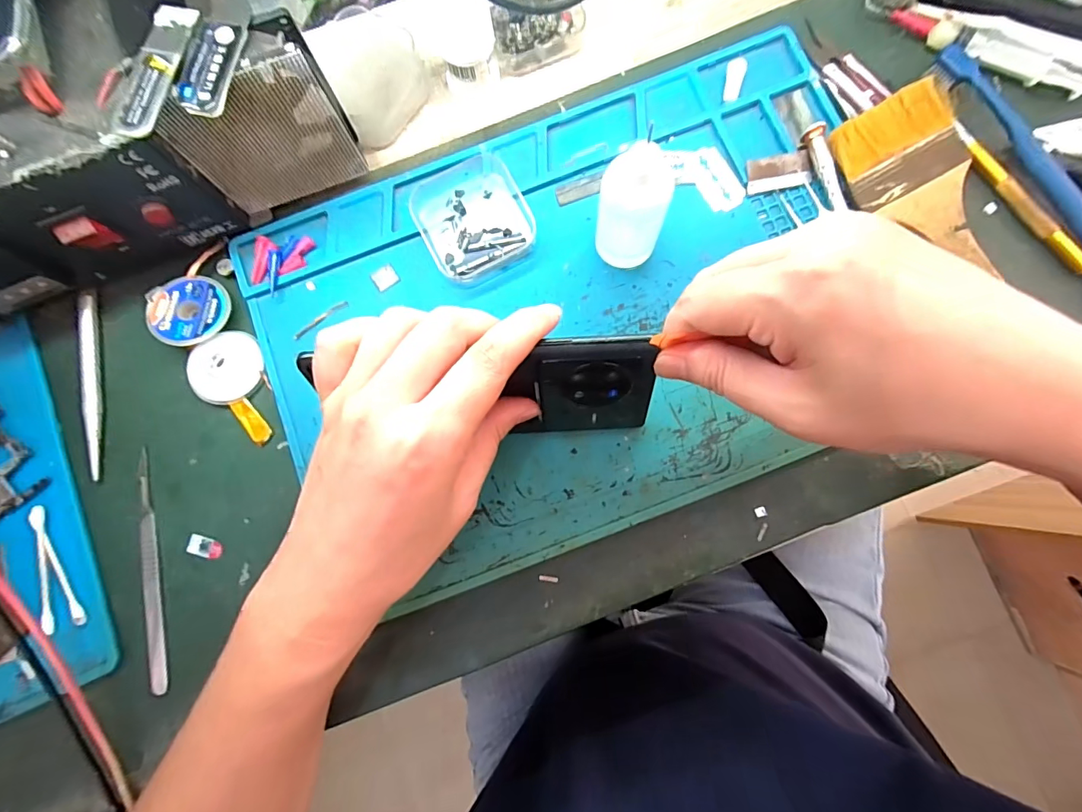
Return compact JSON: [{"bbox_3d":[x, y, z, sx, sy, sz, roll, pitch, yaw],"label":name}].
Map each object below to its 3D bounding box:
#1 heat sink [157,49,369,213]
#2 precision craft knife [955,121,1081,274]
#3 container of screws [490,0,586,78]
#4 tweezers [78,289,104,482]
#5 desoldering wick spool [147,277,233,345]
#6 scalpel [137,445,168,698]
[{"bbox_3d":[-0.147,-0.145,0.250,0.077,0.080,0.020,-28,82,-1],"label":"heat sink"},{"bbox_3d":[0.278,-0.121,0.266,0.008,0.007,0.108,-35,82,-2],"label":"precision craft knife"},{"bbox_3d":[-0.002,-0.254,0.295,0.058,0.020,0.064,-6,82,2],"label":"container of screws"},{"bbox_3d":[-0.273,-0.014,0.276,0.012,0.005,0.112,-9,82,2],"label":"tweezers"},{"bbox_3d":[-0.211,-0.058,0.275,0.046,0.008,0.046,2,71,-6],"label":"desoldering wick spool"},{"bbox_3d":[-0.224,0.093,0.261,0.009,0.004,0.134,-12,82,2],"label":"scalpel"}]

